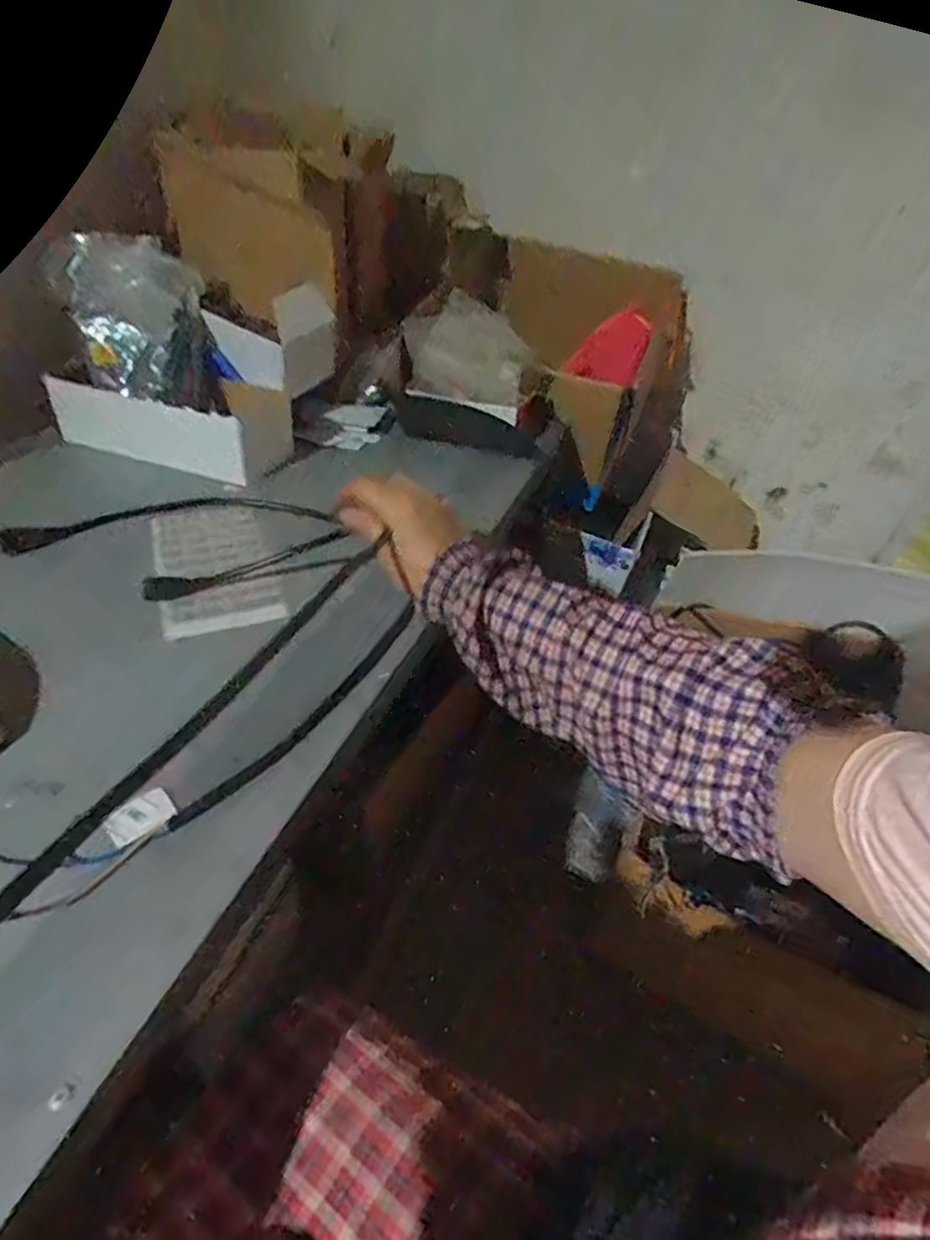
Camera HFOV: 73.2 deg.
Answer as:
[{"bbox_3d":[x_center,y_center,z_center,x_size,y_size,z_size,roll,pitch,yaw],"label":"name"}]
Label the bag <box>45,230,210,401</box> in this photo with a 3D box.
[{"bbox_3d":[-0.434,-0.402,0.821,0.169,0.156,0.231,-16,40,-23],"label":"bag"}]

